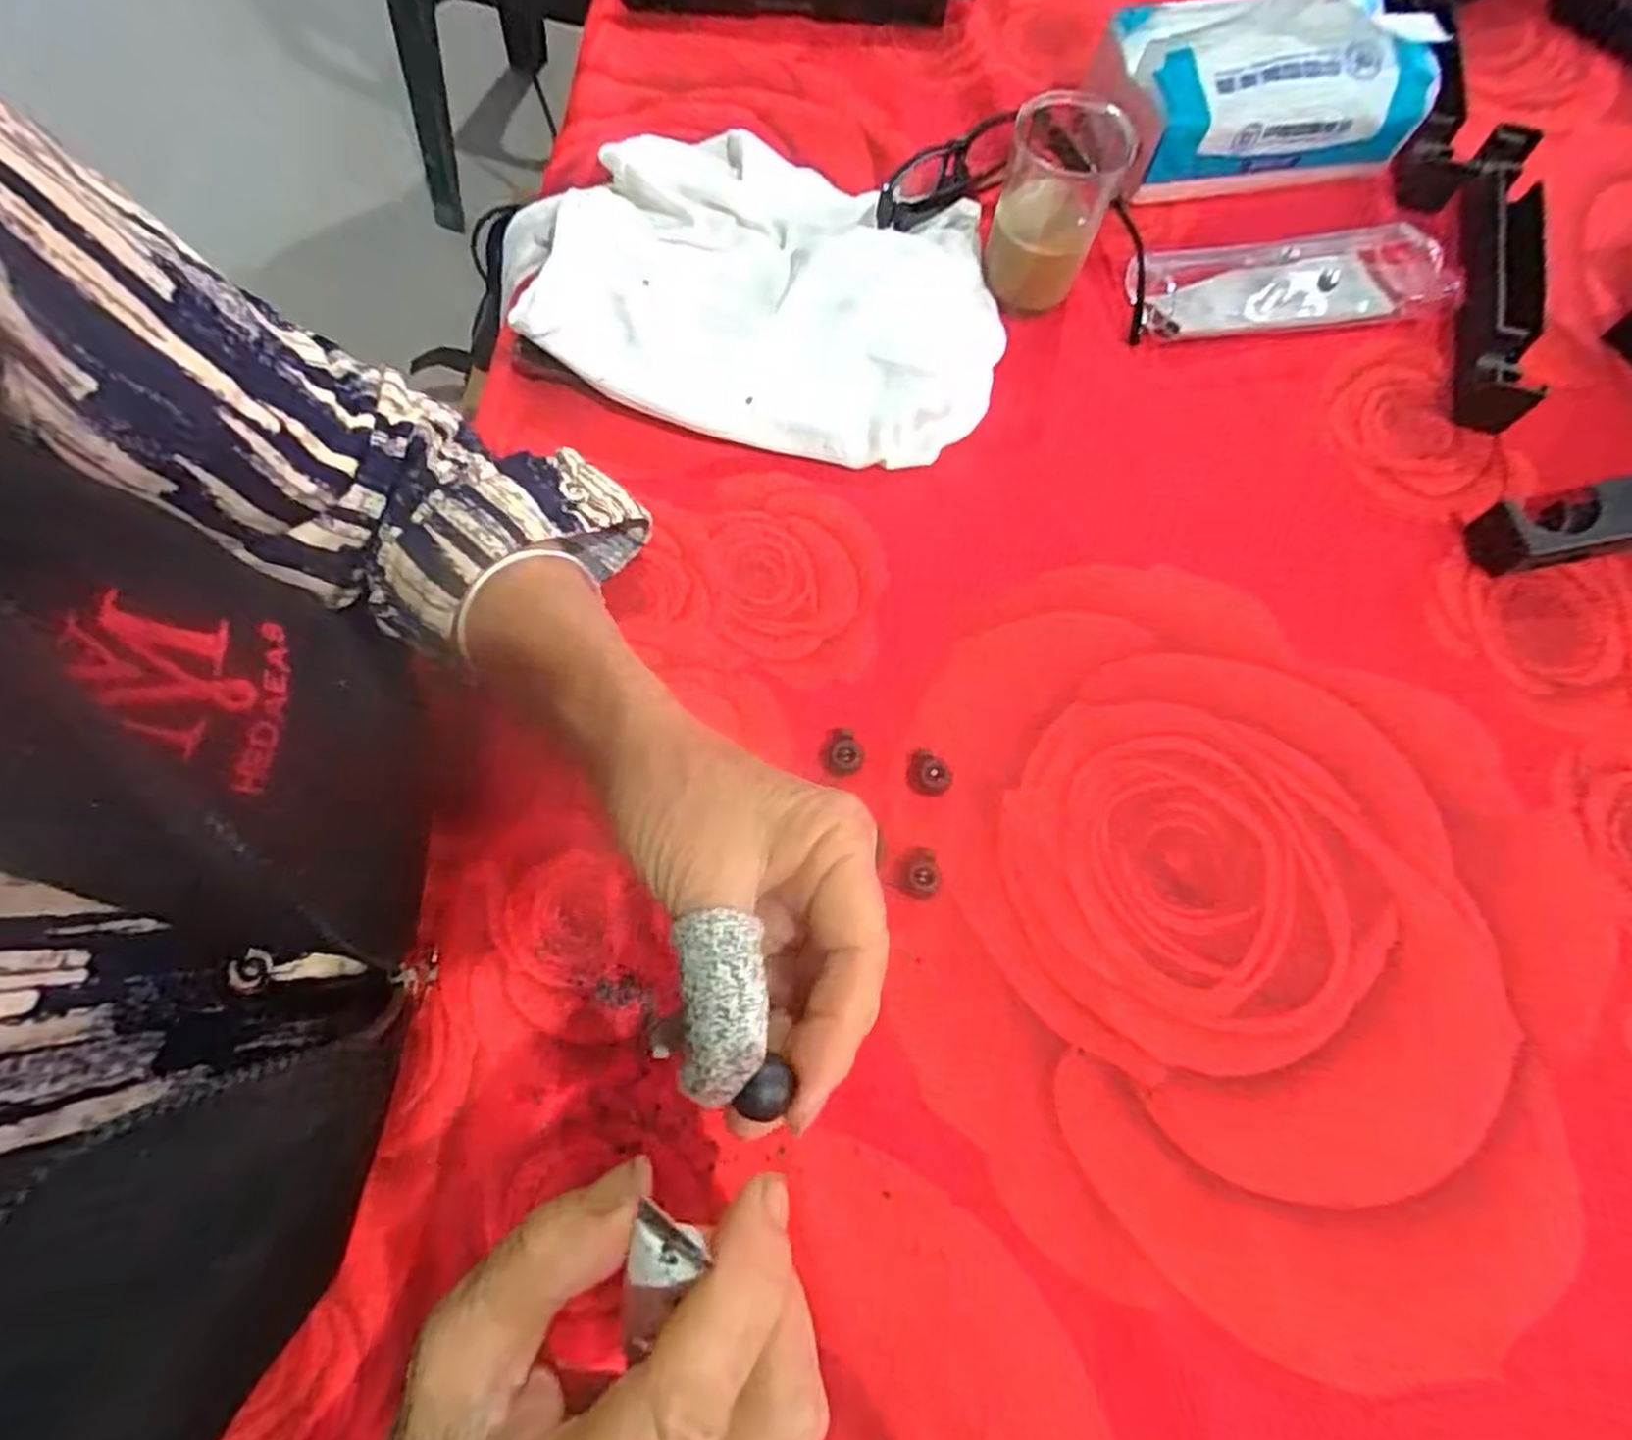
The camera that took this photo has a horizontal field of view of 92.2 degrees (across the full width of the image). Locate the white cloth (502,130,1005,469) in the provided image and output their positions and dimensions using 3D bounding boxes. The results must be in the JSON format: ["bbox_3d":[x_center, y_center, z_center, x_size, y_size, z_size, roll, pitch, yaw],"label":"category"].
[{"bbox_3d":[-0.035,-0.218,0.391,0.260,0.041,0.172,18,71,5],"label":"white cloth"}]

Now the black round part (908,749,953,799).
[{"bbox_3d":[0.046,0.023,0.324,0.019,0.011,0.015,40,74,12],"label":"black round part"}]

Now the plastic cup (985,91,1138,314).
[{"bbox_3d":[0.115,-0.250,0.388,0.051,0.078,0.054,1,70,-2],"label":"plastic cup"}]

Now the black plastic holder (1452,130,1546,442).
[{"bbox_3d":[0.363,-0.237,0.415,0.037,0.025,0.185,16,71,4],"label":"black plastic holder"}]

